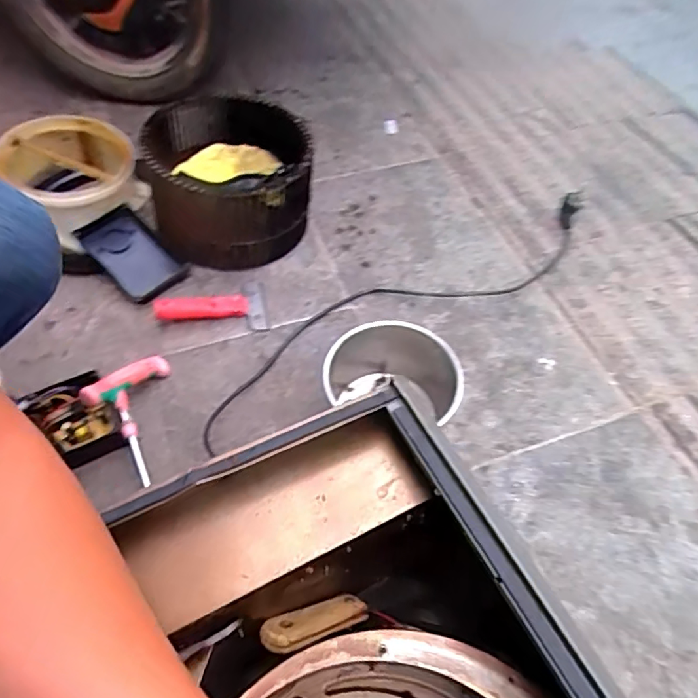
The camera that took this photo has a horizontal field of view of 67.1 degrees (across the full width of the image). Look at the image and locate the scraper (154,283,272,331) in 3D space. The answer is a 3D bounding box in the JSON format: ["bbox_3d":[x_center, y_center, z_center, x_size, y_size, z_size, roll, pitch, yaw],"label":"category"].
[{"bbox_3d":[-0.200,-0.061,0.773,0.161,0.029,0.093,-2,54,-19],"label":"scraper"}]

